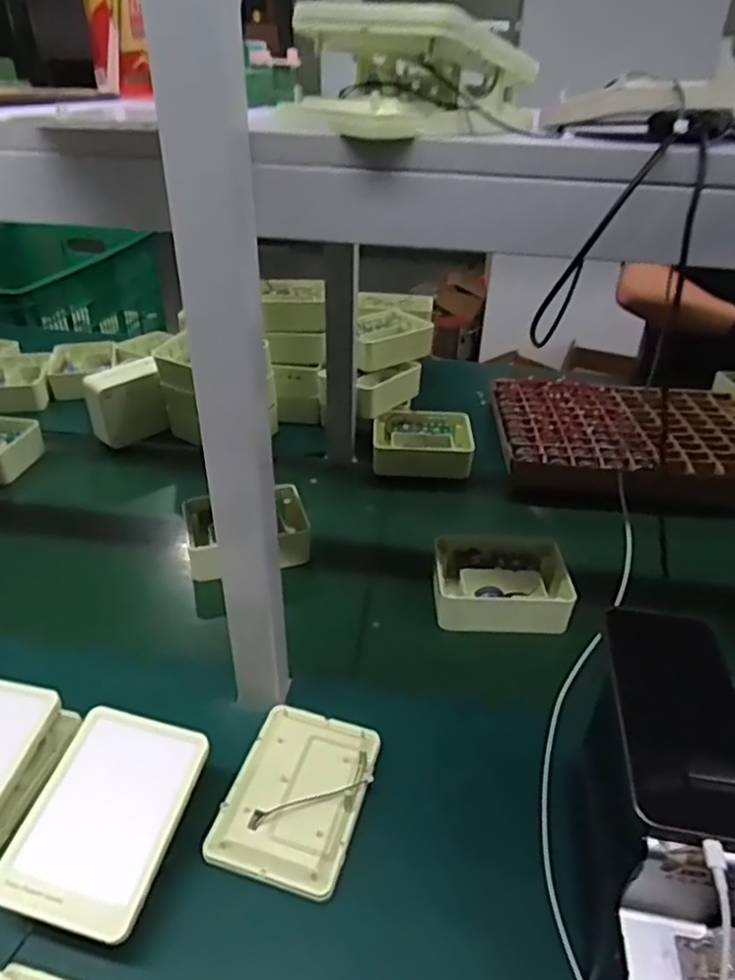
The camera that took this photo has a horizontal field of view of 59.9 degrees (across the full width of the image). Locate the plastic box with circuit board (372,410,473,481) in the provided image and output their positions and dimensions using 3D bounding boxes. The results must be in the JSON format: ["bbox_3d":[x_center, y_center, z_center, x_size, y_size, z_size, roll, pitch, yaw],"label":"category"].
[{"bbox_3d":[0.081,-0.065,0.941,0.145,0.048,0.104,2,34,0],"label":"plastic box with circuit board"}]

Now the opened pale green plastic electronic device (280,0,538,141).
[{"bbox_3d":[0.027,-0.245,0.376,0.110,0.056,0.133,21,38,26],"label":"opened pale green plastic electronic device"}]

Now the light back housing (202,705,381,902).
[{"bbox_3d":[-0.053,0.234,0.500,0.099,0.010,0.131,13,39,14],"label":"light back housing"}]

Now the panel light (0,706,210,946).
[{"bbox_3d":[-0.185,0.228,0.454,0.103,0.014,0.140,11,46,10],"label":"panel light"}]

